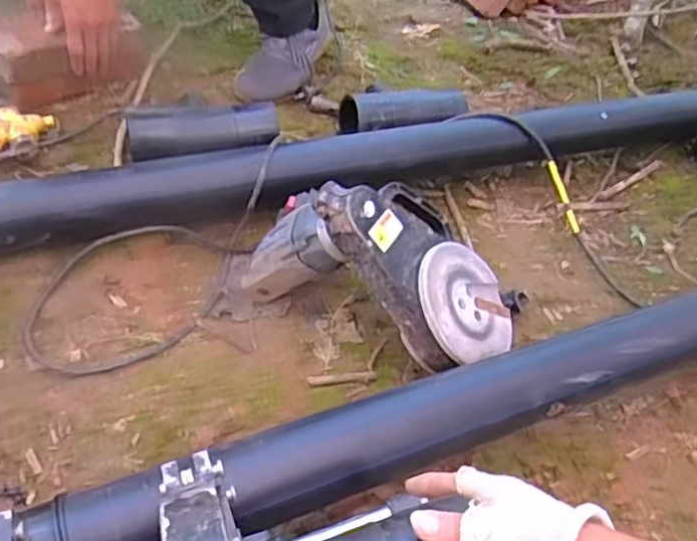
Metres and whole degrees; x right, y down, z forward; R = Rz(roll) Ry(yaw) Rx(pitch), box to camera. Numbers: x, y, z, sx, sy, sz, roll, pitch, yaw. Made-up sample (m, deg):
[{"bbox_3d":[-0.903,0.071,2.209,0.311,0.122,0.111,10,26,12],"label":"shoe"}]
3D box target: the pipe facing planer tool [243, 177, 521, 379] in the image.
[{"bbox_3d":[0.055,0.010,0.842,0.371,0.219,0.194,23,45,-1],"label":"pipe facing planer tool"}]

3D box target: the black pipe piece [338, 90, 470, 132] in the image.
[{"bbox_3d":[0.108,-0.281,1.143,0.243,0.083,0.077,-10,46,-15],"label":"black pipe piece"}]

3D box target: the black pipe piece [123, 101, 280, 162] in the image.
[{"bbox_3d":[-0.221,-0.211,0.978,0.225,0.070,0.070,-7,45,-13],"label":"black pipe piece"}]

